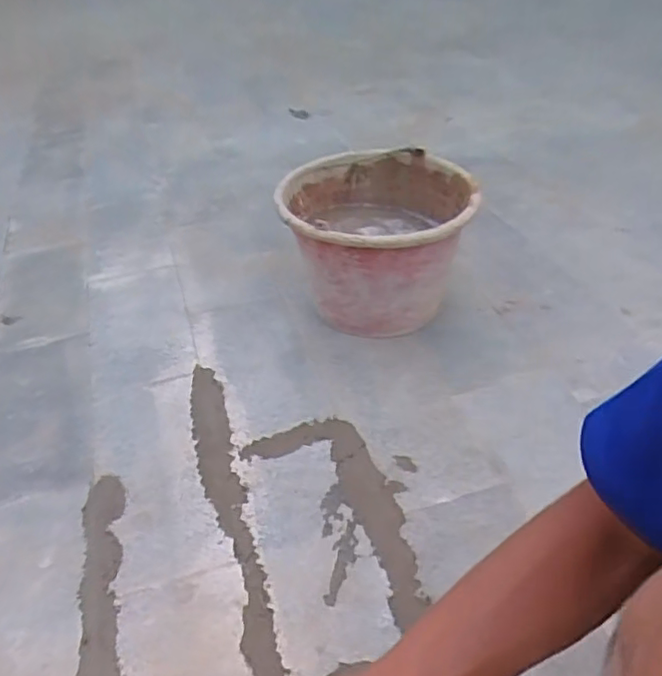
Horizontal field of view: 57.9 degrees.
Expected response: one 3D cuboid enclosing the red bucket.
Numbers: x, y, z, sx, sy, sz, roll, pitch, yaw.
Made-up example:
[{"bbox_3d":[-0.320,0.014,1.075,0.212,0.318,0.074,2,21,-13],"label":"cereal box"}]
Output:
[{"bbox_3d":[0.066,-0.134,0.900,0.260,0.196,0.263,-3,39,3],"label":"red bucket"}]

